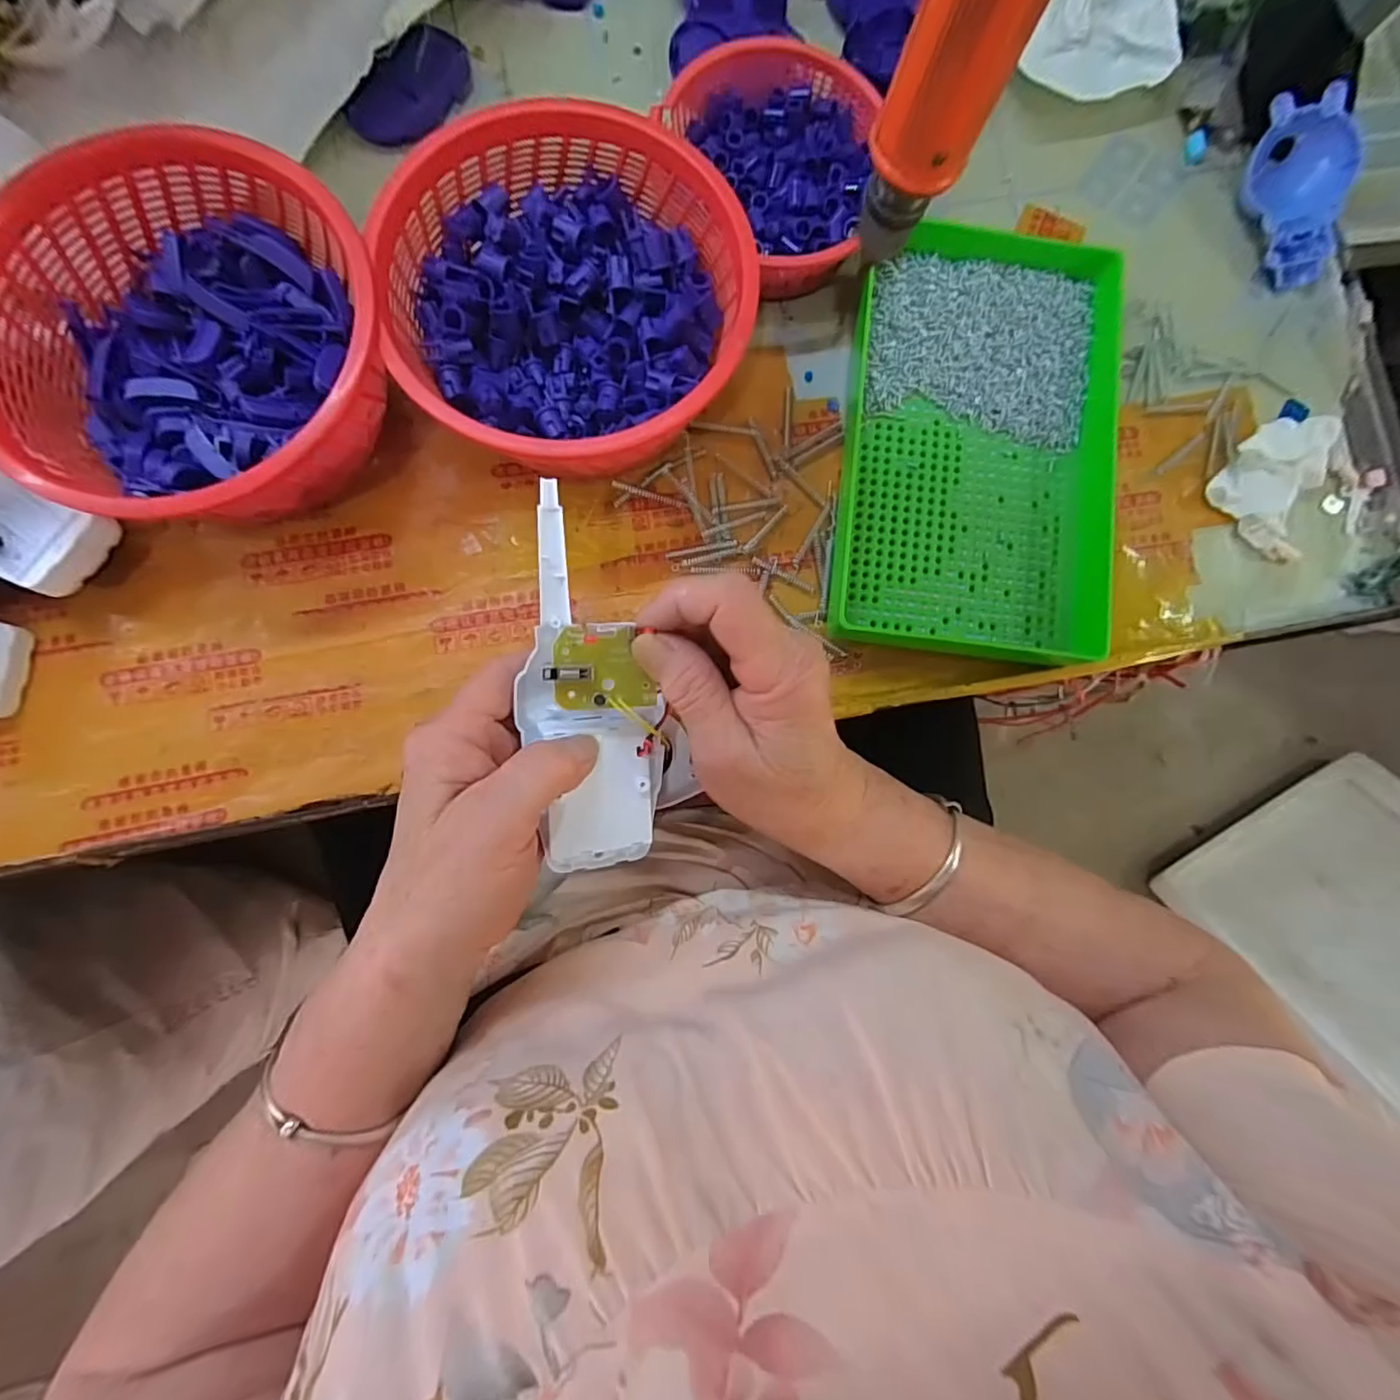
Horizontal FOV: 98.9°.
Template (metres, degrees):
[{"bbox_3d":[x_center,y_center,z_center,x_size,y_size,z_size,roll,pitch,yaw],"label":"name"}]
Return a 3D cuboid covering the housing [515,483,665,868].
[{"bbox_3d":[-0.049,-0.005,0.255,0.056,0.030,0.165,-9,102,-4],"label":"housing"}]

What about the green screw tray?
[{"bbox_3d":[0.159,-0.152,0.347,0.144,0.033,0.244,7,84,-2],"label":"green screw tray"}]

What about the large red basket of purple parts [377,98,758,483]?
[{"bbox_3d":[-0.067,-0.198,0.317,0.171,0.079,0.176,0,84,-3],"label":"large red basket of purple parts"}]

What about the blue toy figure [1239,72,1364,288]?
[{"bbox_3d":[0.376,-0.316,0.377,0.048,0.030,0.102,-8,99,-4],"label":"blue toy figure"}]

